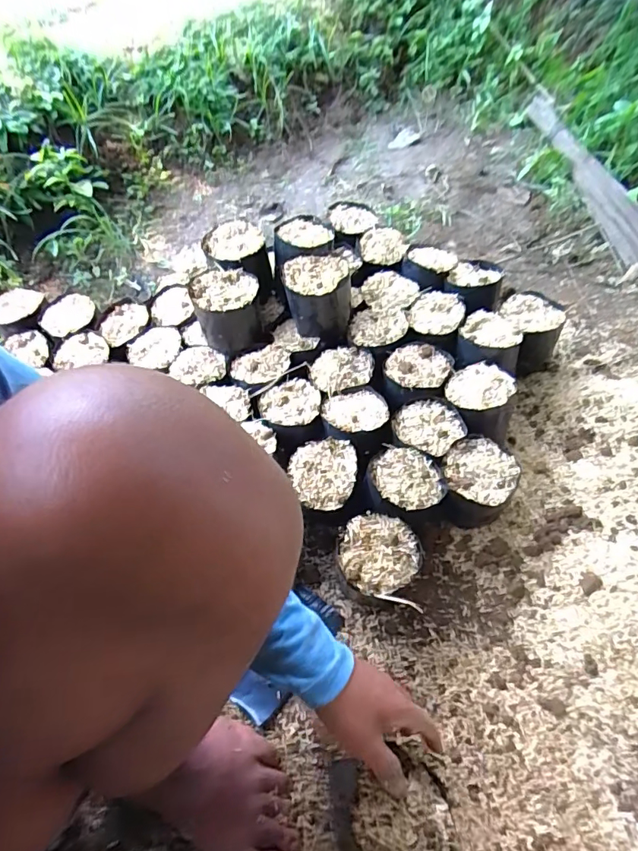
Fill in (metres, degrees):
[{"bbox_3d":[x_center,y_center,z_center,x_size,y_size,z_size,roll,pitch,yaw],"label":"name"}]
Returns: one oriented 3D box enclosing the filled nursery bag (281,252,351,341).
[{"bbox_3d":[-0.002,-0.187,0.724,0.096,0.100,0.087,-4,55,1],"label":"filled nursery bag"}]

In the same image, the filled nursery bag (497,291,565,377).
[{"bbox_3d":[0.335,-0.140,0.781,0.093,0.098,0.112,-9,55,-2],"label":"filled nursery bag"}]

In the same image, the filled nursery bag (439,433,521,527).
[{"bbox_3d":[0.201,0.080,0.633,0.087,0.102,0.090,4,56,7],"label":"filled nursery bag"}]

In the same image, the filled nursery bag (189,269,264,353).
[{"bbox_3d":[-0.133,-0.171,0.730,0.097,0.090,0.087,-17,56,-8],"label":"filled nursery bag"}]

